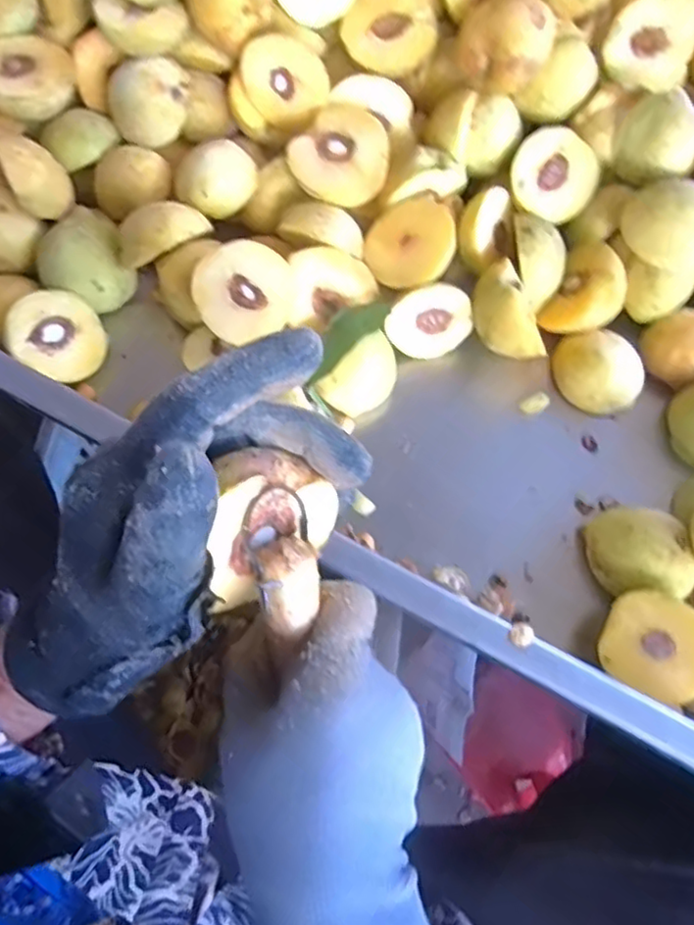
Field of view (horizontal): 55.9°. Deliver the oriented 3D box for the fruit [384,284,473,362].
[{"bbox_3d":[0.059,-0.108,0.485,0.061,0.059,0.027,-28,44,8],"label":"fruit"}]

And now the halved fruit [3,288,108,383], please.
[{"bbox_3d":[-0.215,-0.093,0.469,0.058,0.033,0.058,20,79,-27],"label":"halved fruit"}]

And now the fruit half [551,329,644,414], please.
[{"bbox_3d":[0.187,-0.068,0.482,0.058,0.028,0.056,0,68,-1],"label":"fruit half"}]

